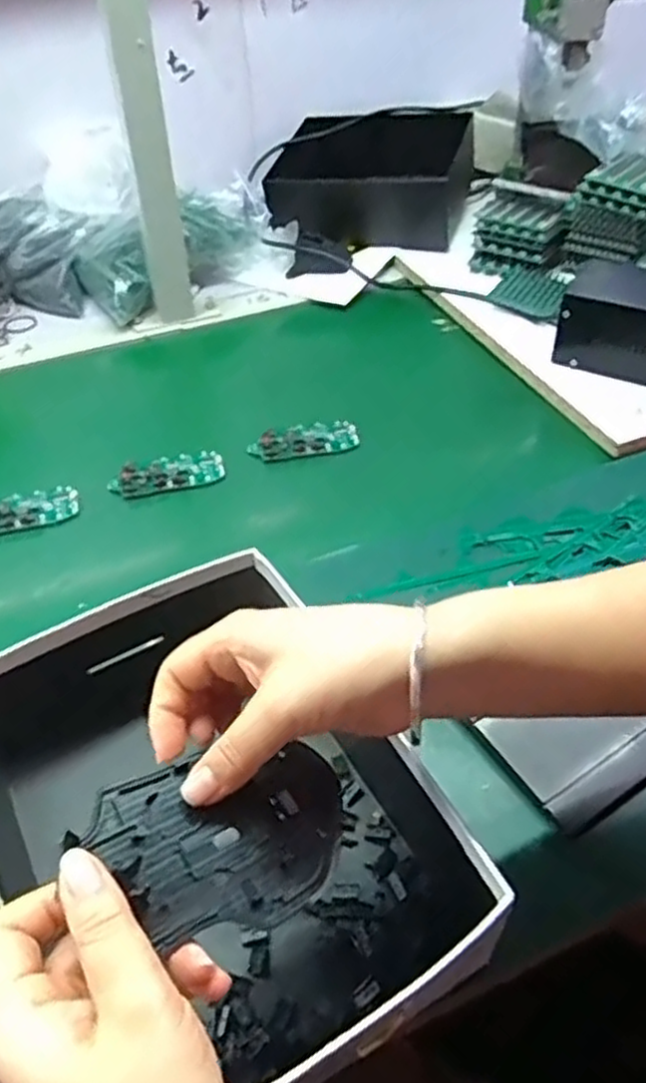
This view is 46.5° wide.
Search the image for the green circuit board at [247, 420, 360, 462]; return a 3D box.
[{"bbox_3d":[-0.017,-0.092,0.687,0.097,0.010,0.047,-10,45,-8],"label":"green circuit board"}]

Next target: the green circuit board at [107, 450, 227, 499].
[{"bbox_3d":[-0.136,-0.060,0.656,0.098,0.012,0.044,-14,46,-13],"label":"green circuit board"}]

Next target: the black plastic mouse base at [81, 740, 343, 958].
[{"bbox_3d":[-0.039,0.122,0.309,0.100,0.012,0.065,-3,54,-24],"label":"black plastic mouse base"}]

